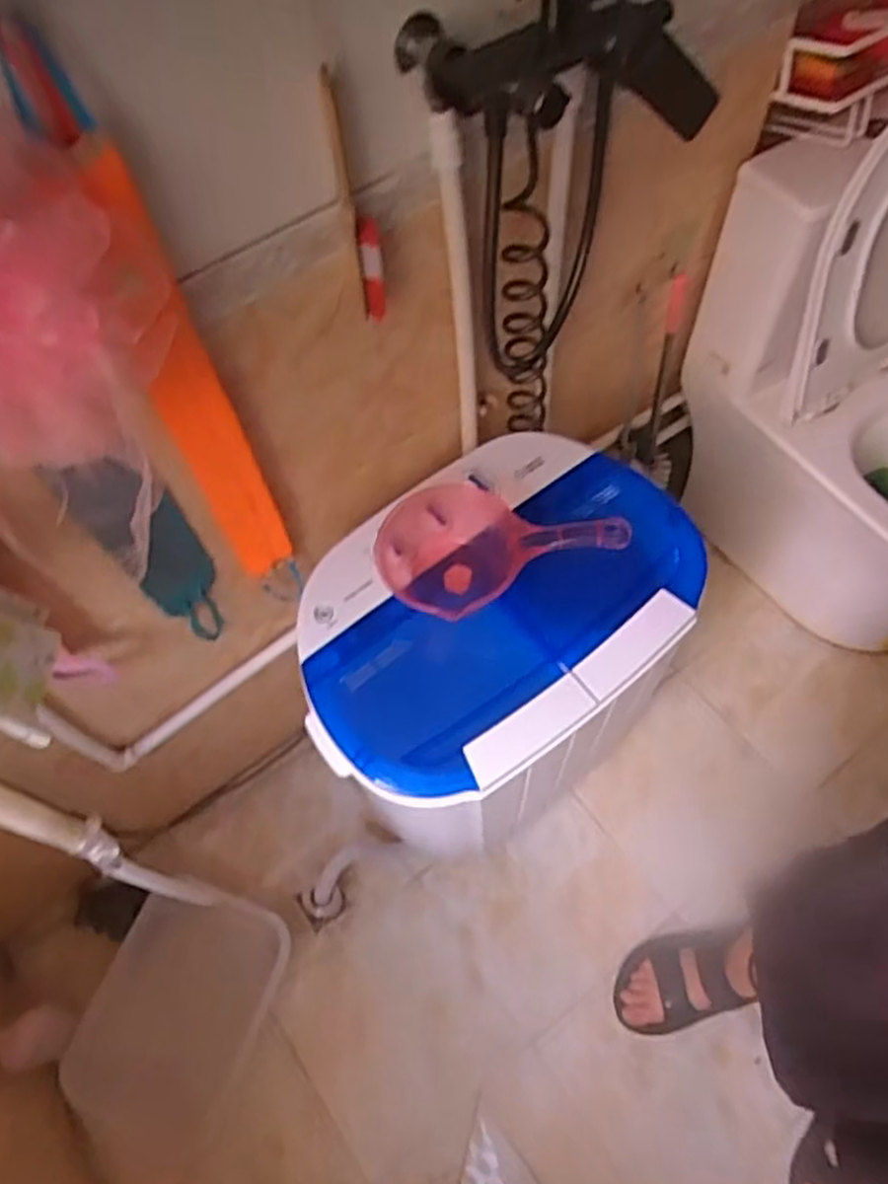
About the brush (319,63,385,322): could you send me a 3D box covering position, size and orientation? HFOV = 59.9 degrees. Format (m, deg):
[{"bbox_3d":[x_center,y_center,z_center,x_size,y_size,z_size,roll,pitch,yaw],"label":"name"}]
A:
[{"bbox_3d":[-0.071,-0.318,0.651,0.028,0.212,0.037,-10,61,-3],"label":"brush"}]

